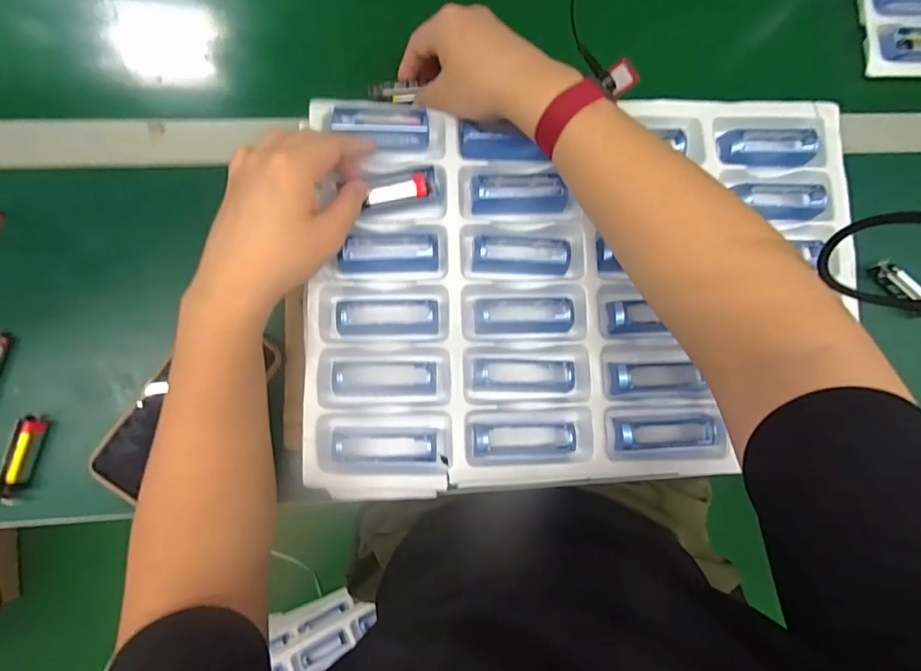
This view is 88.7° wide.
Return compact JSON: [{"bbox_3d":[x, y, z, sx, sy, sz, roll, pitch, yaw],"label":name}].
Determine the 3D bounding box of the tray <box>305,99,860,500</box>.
[{"bbox_3d":[0.106,-0.039,0.391,0.442,0.034,0.312,-1,83,-4],"label":"tray"}]

